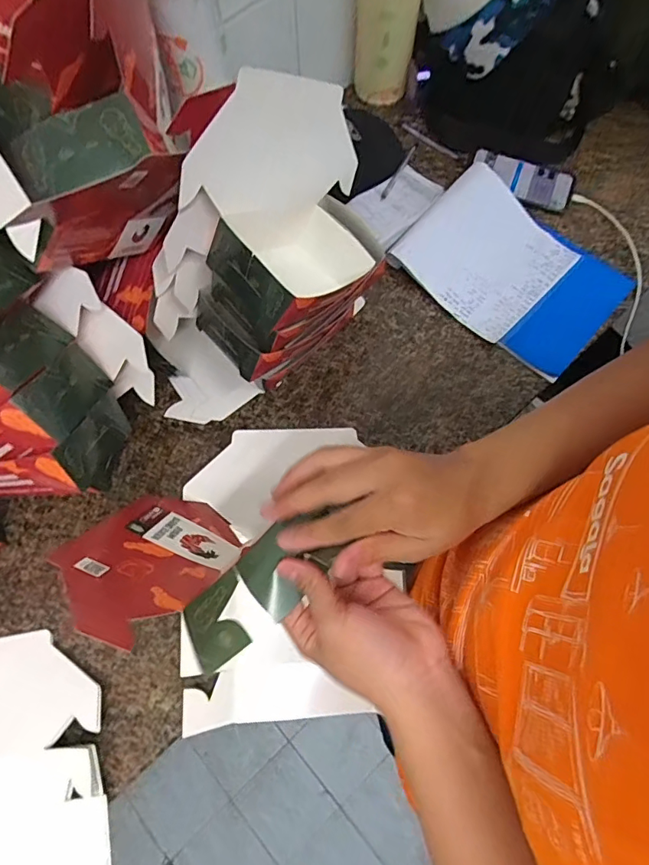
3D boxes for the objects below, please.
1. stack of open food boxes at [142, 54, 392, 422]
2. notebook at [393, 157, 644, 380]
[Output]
[{"bbox_3d":[-0.067,-0.193,0.602,0.188,0.265,0.356,34,76,11],"label":"stack of open food boxes"},{"bbox_3d":[0.280,-0.246,0.729,0.303,0.042,0.215,40,77,12],"label":"notebook"}]

